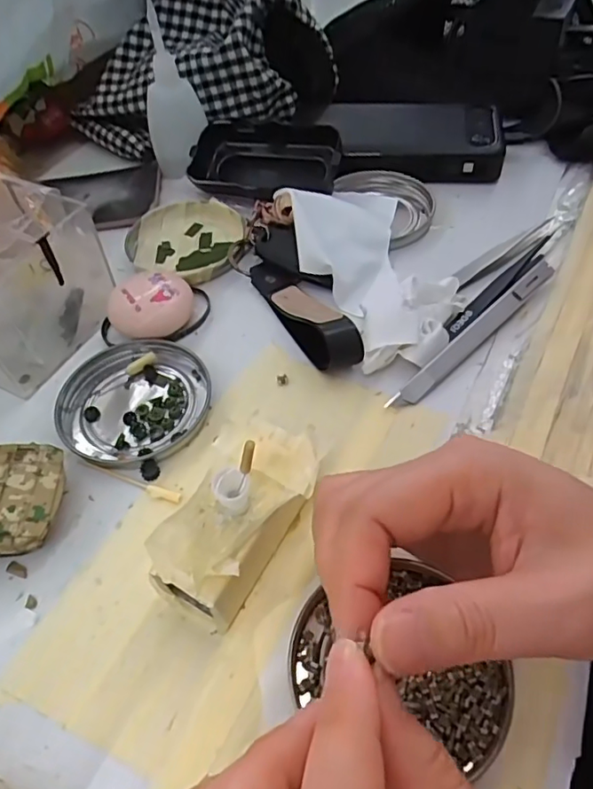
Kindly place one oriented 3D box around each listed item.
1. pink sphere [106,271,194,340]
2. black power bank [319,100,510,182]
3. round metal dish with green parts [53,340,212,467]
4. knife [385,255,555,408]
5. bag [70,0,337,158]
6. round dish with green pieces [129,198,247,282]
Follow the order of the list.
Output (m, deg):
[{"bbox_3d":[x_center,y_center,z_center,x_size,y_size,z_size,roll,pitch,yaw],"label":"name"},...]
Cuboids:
[{"bbox_3d":[-0.084,-0.050,0.325,0.047,0.024,0.037,-21,54,-11],"label":"pink sphere"},{"bbox_3d":[0.085,-0.190,0.414,0.128,0.021,0.071,7,54,10],"label":"black power bank"},{"bbox_3d":[-0.086,0.003,0.296,0.076,0.008,0.076,-2,53,3],"label":"round metal dish with green parts"},{"bbox_3d":[0.099,-0.035,0.308,0.137,0.010,0.012,-39,59,-22],"label":"knife"},{"bbox_3d":[-0.077,-0.307,0.440,0.194,0.145,0.189,-5,53,1],"label":"bag"},{"bbox_3d":[-0.075,-0.105,0.378,0.080,0.013,0.074,-2,53,3],"label":"round dish with green pieces"}]

